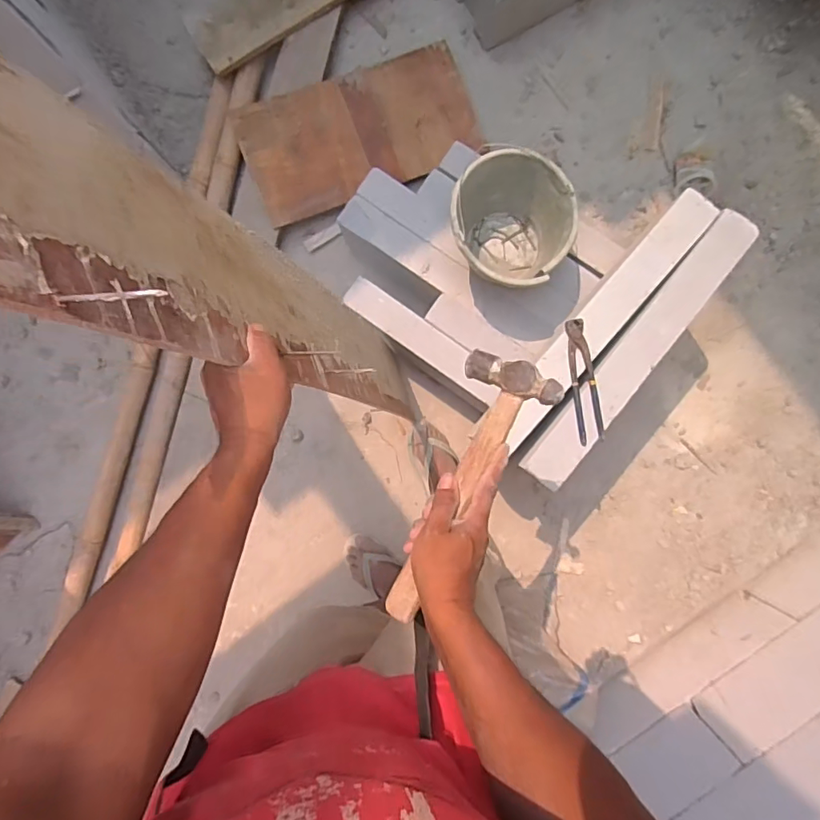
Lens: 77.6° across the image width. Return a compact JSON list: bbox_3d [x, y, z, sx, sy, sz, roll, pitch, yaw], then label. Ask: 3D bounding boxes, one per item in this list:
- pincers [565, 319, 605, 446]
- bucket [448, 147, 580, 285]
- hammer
[{"bbox_3d":[0.304,-0.051,0.889,0.042,0.013,0.214,-9,90,1],"label":"pincers"},{"bbox_3d":[0.193,-0.370,1.047,0.231,0.168,0.262,-41,89,0],"label":"bucket"},{"bbox_3d":[0.054,0.079,0.535,0.098,0.041,0.293,26,82,2],"label":"hammer"}]

